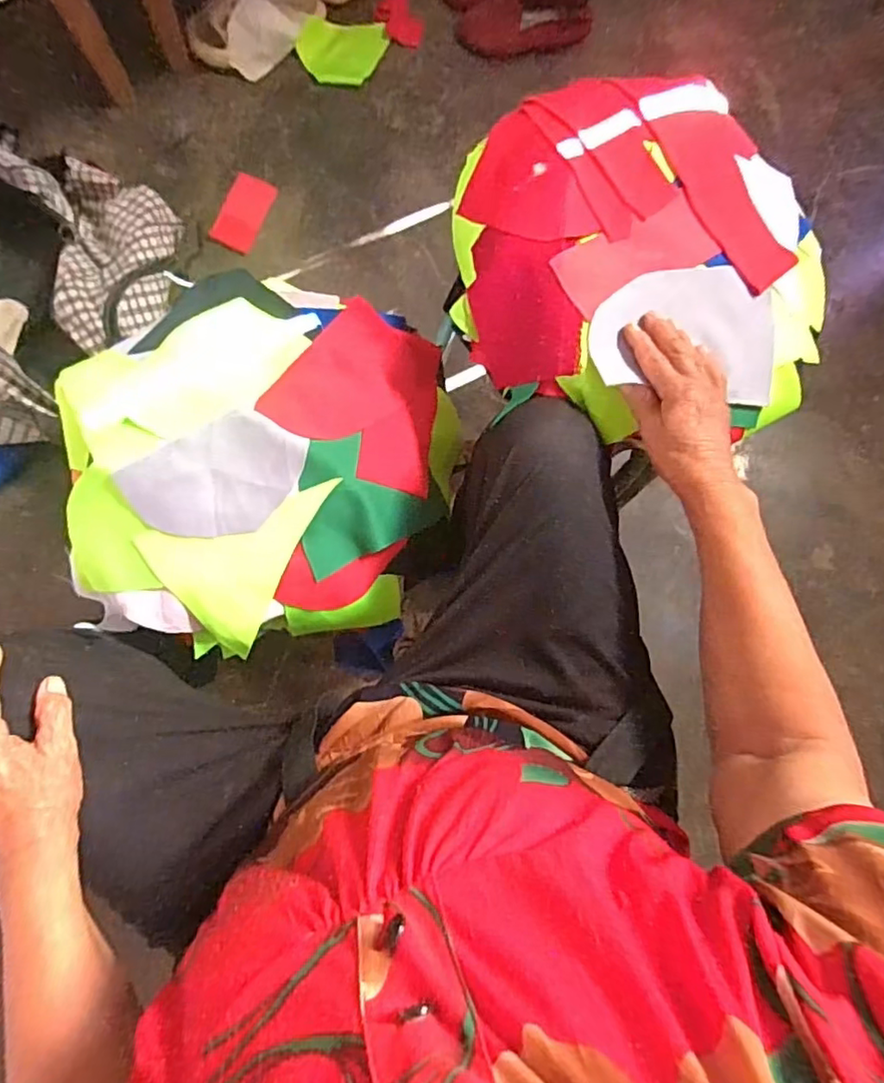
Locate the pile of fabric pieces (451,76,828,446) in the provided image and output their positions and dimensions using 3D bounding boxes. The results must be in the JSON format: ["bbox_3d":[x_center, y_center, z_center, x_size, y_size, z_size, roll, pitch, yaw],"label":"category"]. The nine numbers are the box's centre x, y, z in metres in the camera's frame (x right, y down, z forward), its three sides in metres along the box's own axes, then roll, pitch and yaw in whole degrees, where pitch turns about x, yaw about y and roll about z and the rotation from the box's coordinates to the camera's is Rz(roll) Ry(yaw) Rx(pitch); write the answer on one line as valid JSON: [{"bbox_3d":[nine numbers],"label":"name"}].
[{"bbox_3d":[0.182,-0.251,0.558,0.327,0.077,0.321,-4,84,-8],"label":"pile of fabric pieces"}]

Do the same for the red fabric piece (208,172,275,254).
[{"bbox_3d":[-0.326,-0.540,1.001,0.068,0.008,0.152,14,69,-5],"label":"red fabric piece"}]

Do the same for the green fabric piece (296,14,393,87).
[{"bbox_3d":[-0.167,-0.845,1.049,0.159,0.024,0.107,-10,85,-8],"label":"green fabric piece"}]

